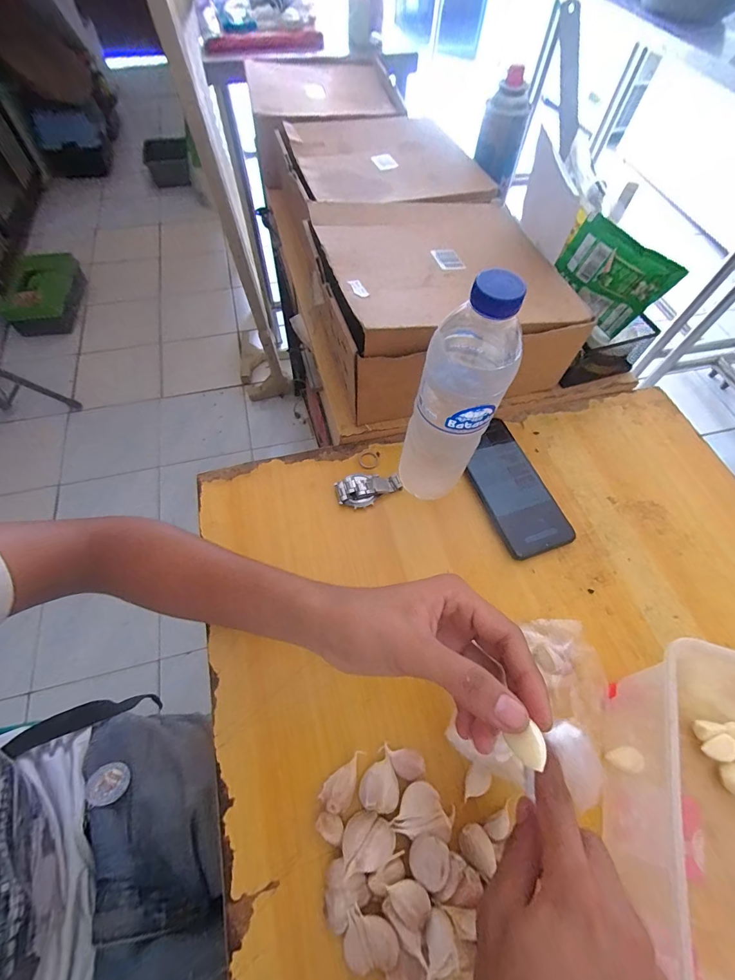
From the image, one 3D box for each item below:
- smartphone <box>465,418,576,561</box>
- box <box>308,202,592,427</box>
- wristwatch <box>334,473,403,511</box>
[{"bbox_3d":[0.154,-0.003,0.415,0.072,0.010,0.150,-19,67,-11],"label":"smartphone"},{"bbox_3d":[0.074,-0.227,0.469,0.258,0.134,0.259,-13,62,-9],"label":"box"},{"bbox_3d":[0.000,-0.006,0.404,0.066,0.022,0.036,-24,64,-14],"label":"wristwatch"}]

